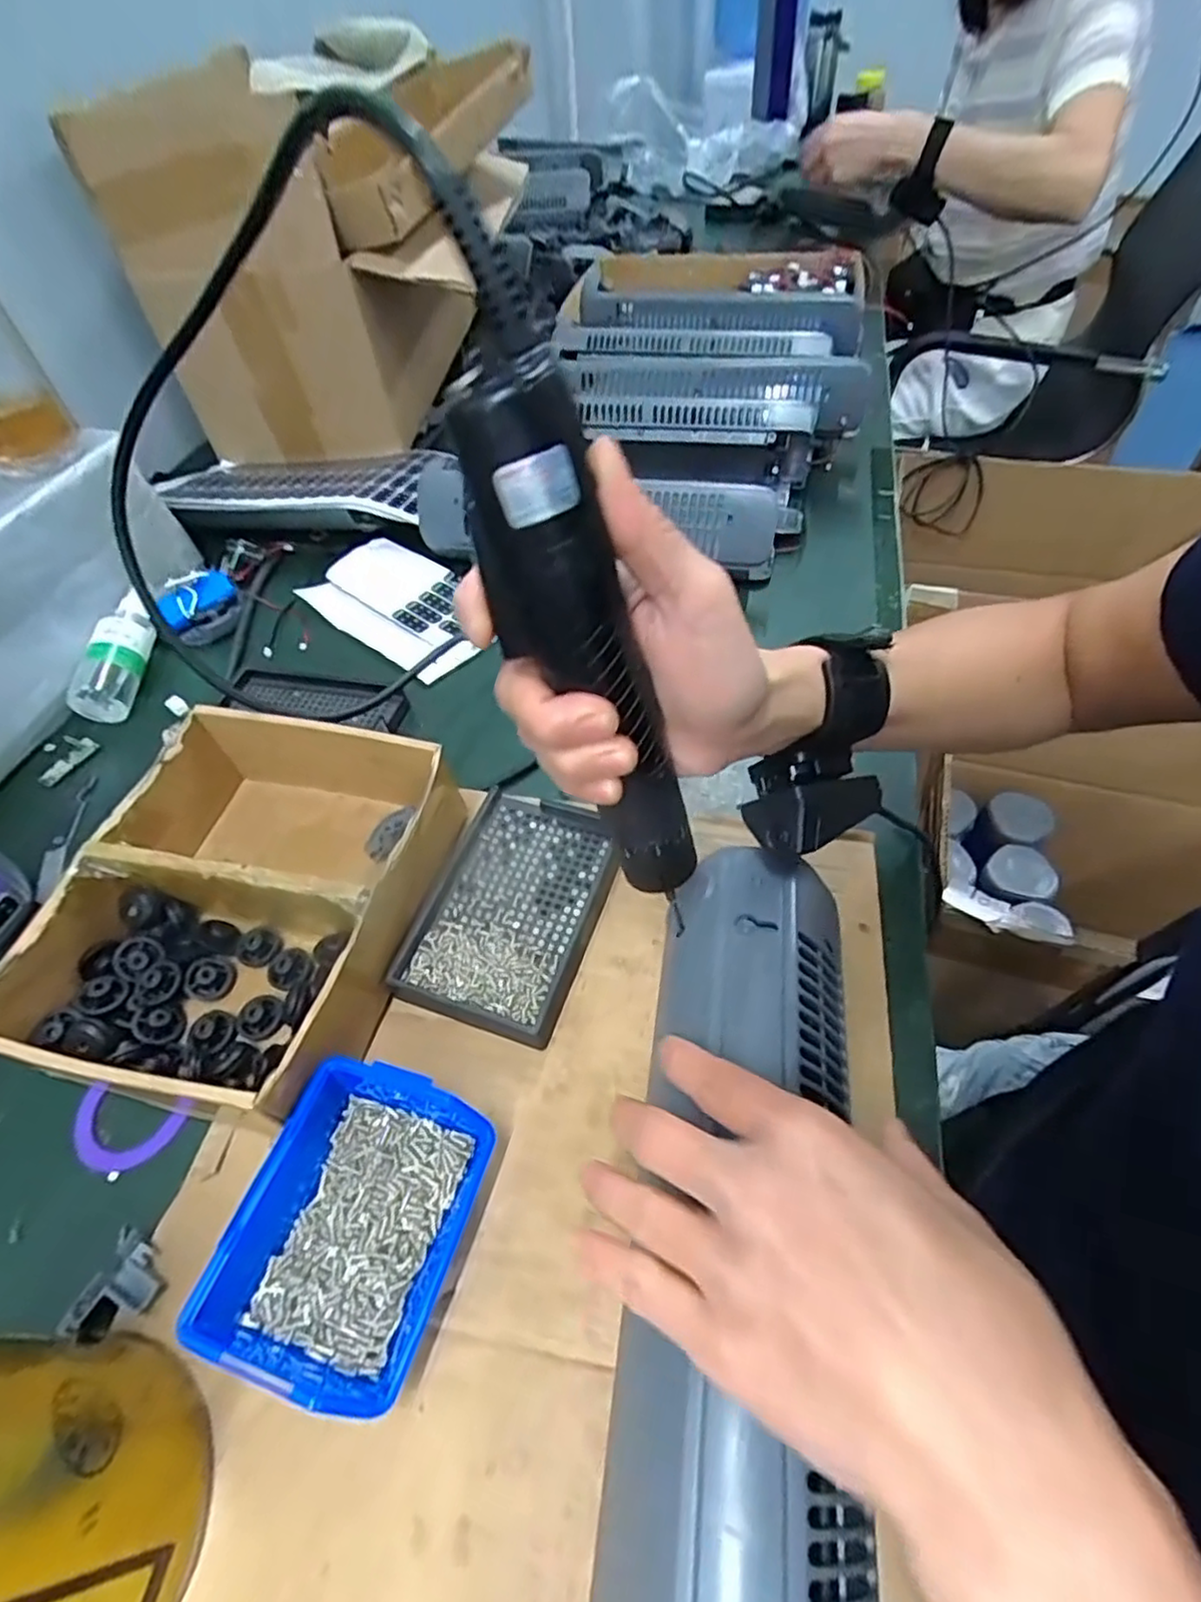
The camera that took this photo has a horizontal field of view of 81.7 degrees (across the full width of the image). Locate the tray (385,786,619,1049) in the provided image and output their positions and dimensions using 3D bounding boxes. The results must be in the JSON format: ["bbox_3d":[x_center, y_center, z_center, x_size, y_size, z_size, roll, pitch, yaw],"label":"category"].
[{"bbox_3d":[-0.047,0.059,0.397,0.093,0.024,0.137,14,55,16],"label":"tray"}]

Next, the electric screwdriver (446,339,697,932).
[{"bbox_3d":[-0.001,-0.042,0.247,0.033,0.201,0.034,-42,40,-24],"label":"electric screwdriver"}]

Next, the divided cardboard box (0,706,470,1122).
[{"bbox_3d":[-0.190,0.054,0.379,0.172,0.069,0.206,9,53,12],"label":"divided cardboard box"}]

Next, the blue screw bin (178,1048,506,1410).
[{"bbox_3d":[-0.105,0.176,0.294,0.088,0.046,0.109,11,54,14],"label":"blue screw bin"}]

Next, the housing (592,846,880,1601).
[{"bbox_3d":[0.056,0.158,0.254,0.083,0.070,0.296,7,56,11],"label":"housing"}]

